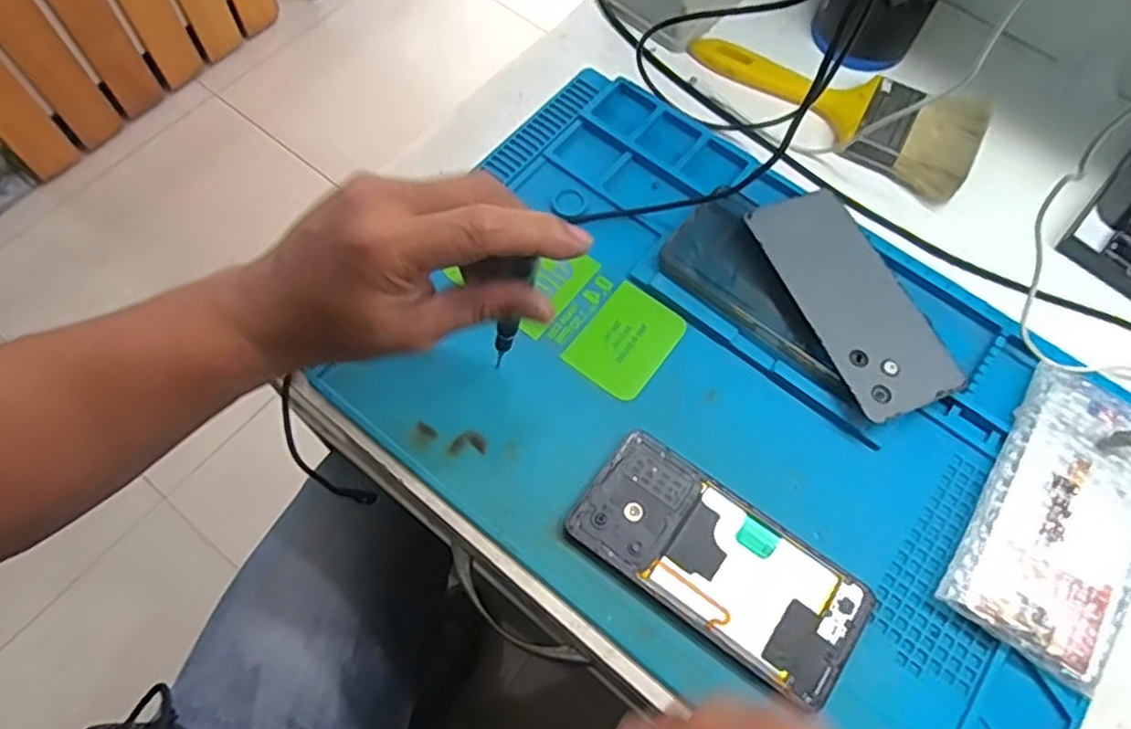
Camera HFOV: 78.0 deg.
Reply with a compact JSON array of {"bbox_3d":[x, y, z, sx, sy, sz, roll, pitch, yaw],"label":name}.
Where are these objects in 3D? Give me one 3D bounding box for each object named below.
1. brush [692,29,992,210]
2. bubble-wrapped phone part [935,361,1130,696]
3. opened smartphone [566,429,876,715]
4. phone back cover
[{"bbox_3d":[0.201,-0.202,0.519,0.217,0.020,0.078,34,69,12],"label":"brush"},{"bbox_3d":[0.286,0.087,0.398,0.088,0.018,0.166,32,69,11],"label":"bubble-wrapped phone part"},{"bbox_3d":[0.085,0.110,0.387,0.159,0.009,0.074,35,70,12],"label":"opened smartphone"},{"bbox_3d":[0.180,-0.043,0.441,0.069,0.005,0.157,-21,68,-11],"label":"phone back cover"}]

